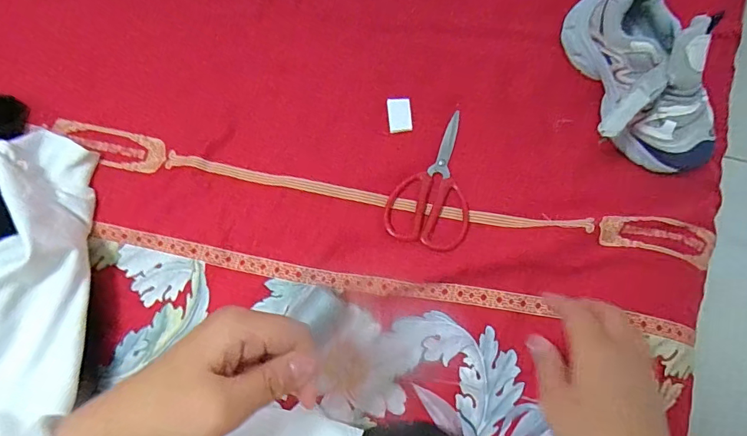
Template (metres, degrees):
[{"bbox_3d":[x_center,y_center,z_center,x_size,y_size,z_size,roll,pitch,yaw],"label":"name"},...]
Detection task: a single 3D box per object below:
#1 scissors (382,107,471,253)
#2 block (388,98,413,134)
[{"bbox_3d":[0.063,-0.040,0.469,0.079,0.006,0.139,14,78,7],"label":"scissors"},{"bbox_3d":[0.028,-0.107,0.485,0.024,0.006,0.037,-5,76,2],"label":"block"}]

